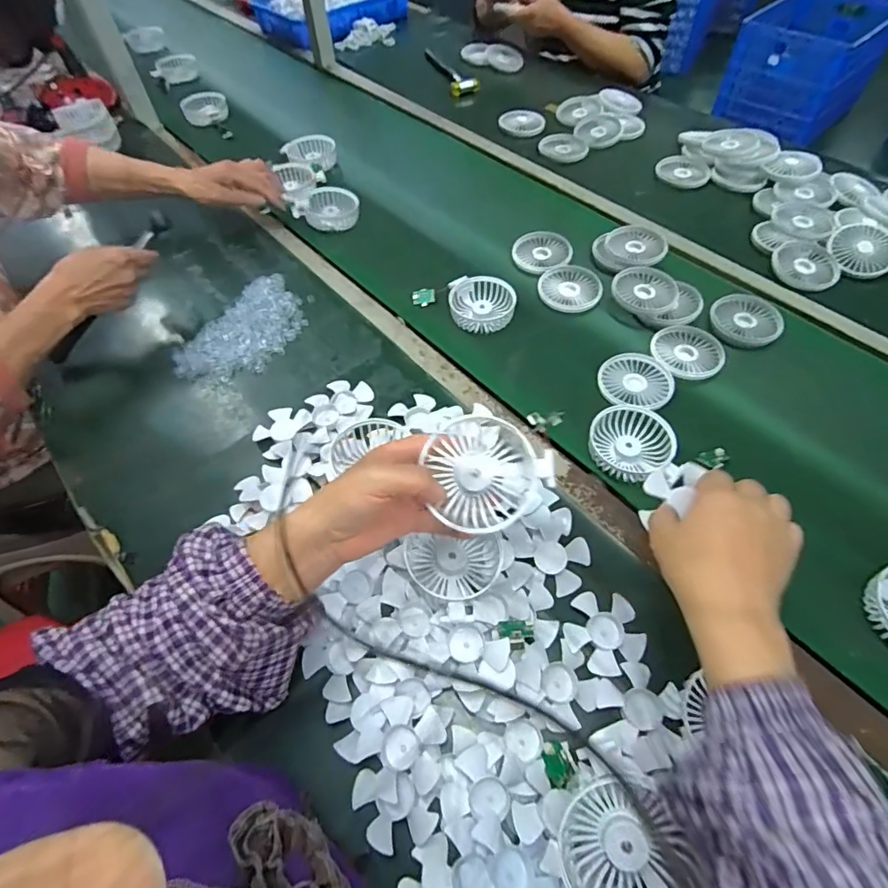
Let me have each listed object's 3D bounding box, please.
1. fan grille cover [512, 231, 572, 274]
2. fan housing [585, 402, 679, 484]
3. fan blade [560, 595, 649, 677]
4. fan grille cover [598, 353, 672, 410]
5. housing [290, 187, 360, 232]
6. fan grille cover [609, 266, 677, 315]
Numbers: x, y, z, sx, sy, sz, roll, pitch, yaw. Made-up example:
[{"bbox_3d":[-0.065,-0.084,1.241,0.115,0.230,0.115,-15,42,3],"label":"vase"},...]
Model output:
[{"bbox_3d":[0.148,-0.296,0.769,0.085,0.013,0.097,2,56,1],"label":"fan grille cover"},{"bbox_3d":[0.209,-0.002,0.562,0.088,0.021,0.085,0,56,0],"label":"fan housing"},{"bbox_3d":[0.143,0.167,0.450,0.068,0.007,0.067,0,56,0],"label":"fan blade"},{"bbox_3d":[0.236,-0.079,0.619,0.084,0.009,0.087,21,59,13],"label":"fan grille cover"},{"bbox_3d":[-0.187,-0.393,0.831,0.095,0.033,0.094,6,56,4],"label":"housing"},{"bbox_3d":[0.280,-0.214,0.704,0.086,0.011,0.088,22,59,14],"label":"fan grille cover"}]

